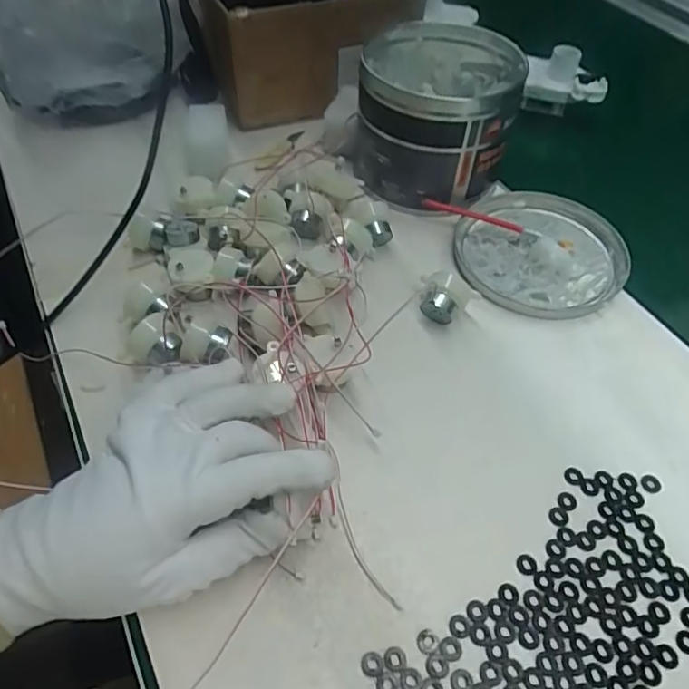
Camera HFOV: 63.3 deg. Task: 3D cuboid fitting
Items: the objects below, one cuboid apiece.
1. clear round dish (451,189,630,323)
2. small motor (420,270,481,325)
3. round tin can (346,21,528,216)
[{"bbox_3d":[0.154,-0.072,0.438,0.127,0.020,0.126,1,51,-1],"label":"clear round dish"},{"bbox_3d":[0.071,-0.033,0.388,0.039,0.035,0.029,16,52,11],"label":"small motor"},{"bbox_3d":[0.075,-0.192,0.467,0.125,0.092,0.130,1,51,-1],"label":"round tin can"}]

